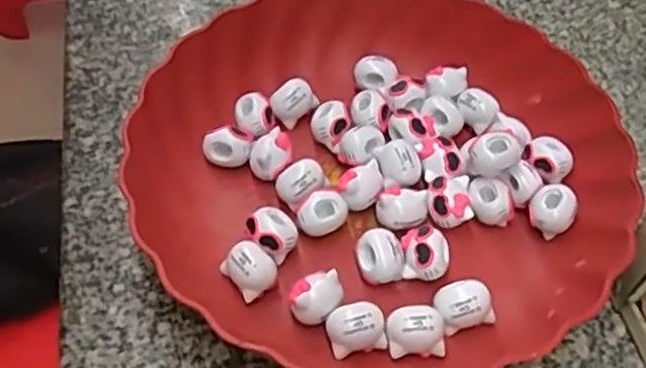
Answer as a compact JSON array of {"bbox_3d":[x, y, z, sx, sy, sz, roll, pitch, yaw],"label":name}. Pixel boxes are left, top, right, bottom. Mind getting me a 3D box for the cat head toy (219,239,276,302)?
[{"bbox_3d":[-0.034,0.041,0.333,0.021,0.019,0.025,-31,59,-25],"label":"cat head toy"}]

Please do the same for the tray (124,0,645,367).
[{"bbox_3d":[0.030,-0.013,0.365,0.235,0.051,0.229,12,52,6],"label":"tray"}]

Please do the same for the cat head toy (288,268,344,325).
[{"bbox_3d":[-0.004,0.053,0.325,0.025,0.018,0.022,-23,82,-18],"label":"cat head toy"}]

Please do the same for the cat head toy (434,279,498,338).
[{"bbox_3d":[0.064,0.056,0.324,0.024,0.019,0.021,-17,54,-16],"label":"cat head toy"}]

